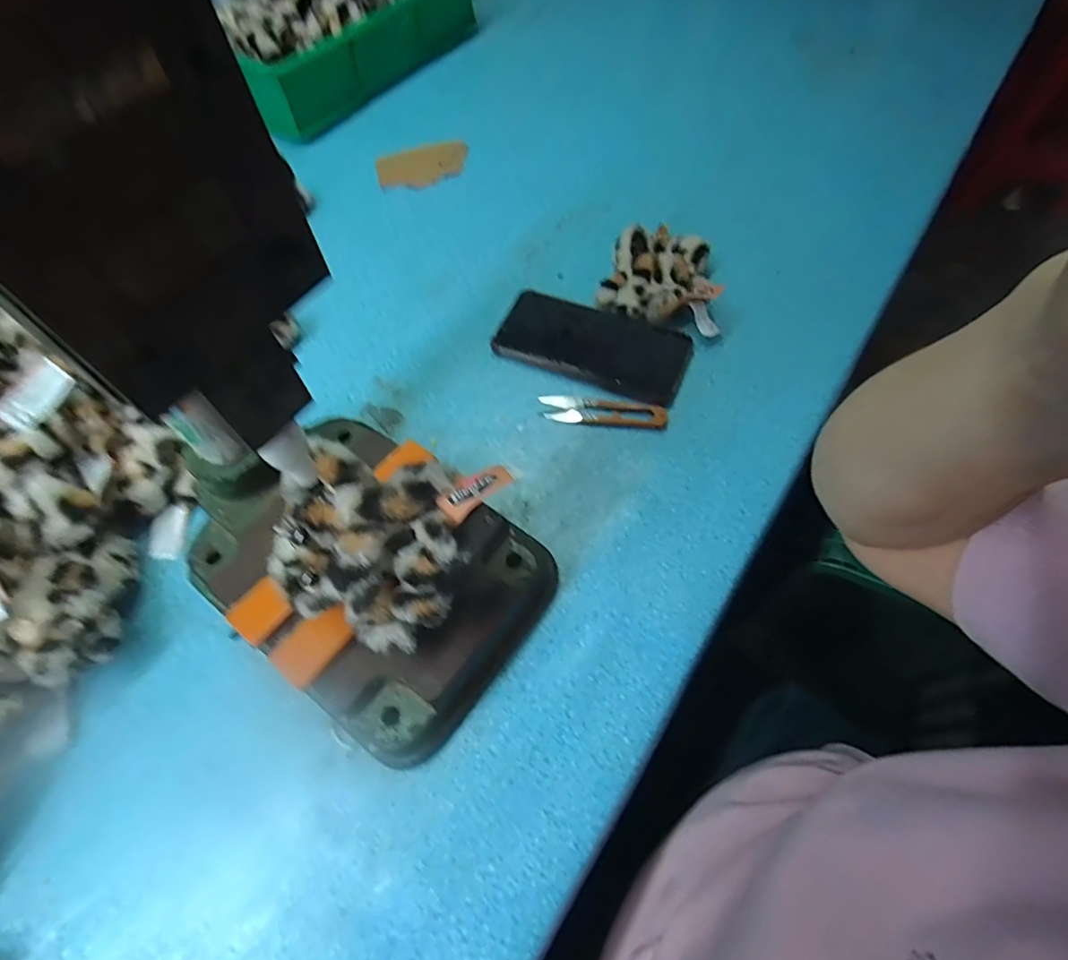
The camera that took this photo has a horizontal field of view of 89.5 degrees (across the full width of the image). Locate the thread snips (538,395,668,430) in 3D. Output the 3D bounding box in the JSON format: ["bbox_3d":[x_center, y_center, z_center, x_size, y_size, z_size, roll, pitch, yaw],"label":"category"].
[{"bbox_3d":[0.057,-0.057,0.450,0.105,0.004,0.028,8,61,7],"label":"thread snips"}]

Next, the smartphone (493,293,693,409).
[{"bbox_3d":[0.052,-0.122,0.481,0.166,0.014,0.082,20,63,13],"label":"smartphone"}]

